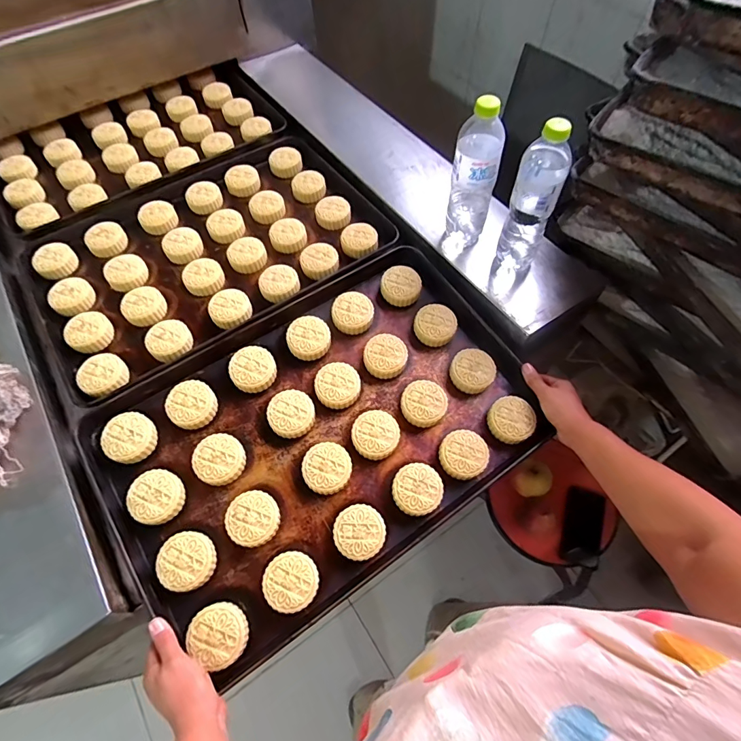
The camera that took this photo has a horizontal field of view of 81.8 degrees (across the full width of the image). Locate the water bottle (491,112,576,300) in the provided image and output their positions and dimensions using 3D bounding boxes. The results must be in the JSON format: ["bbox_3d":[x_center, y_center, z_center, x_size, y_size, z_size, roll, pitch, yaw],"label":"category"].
[{"bbox_3d":[0.229,-0.219,0.622,0.071,0.249,0.080,13,59,14],"label":"water bottle"}]

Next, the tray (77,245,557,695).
[{"bbox_3d":[-0.064,0.077,0.619,0.580,0.034,0.399,-31,72,-15],"label":"tray"}]

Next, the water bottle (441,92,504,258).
[{"bbox_3d":[0.157,-0.289,0.663,0.070,0.245,0.056,9,58,11],"label":"water bottle"}]

